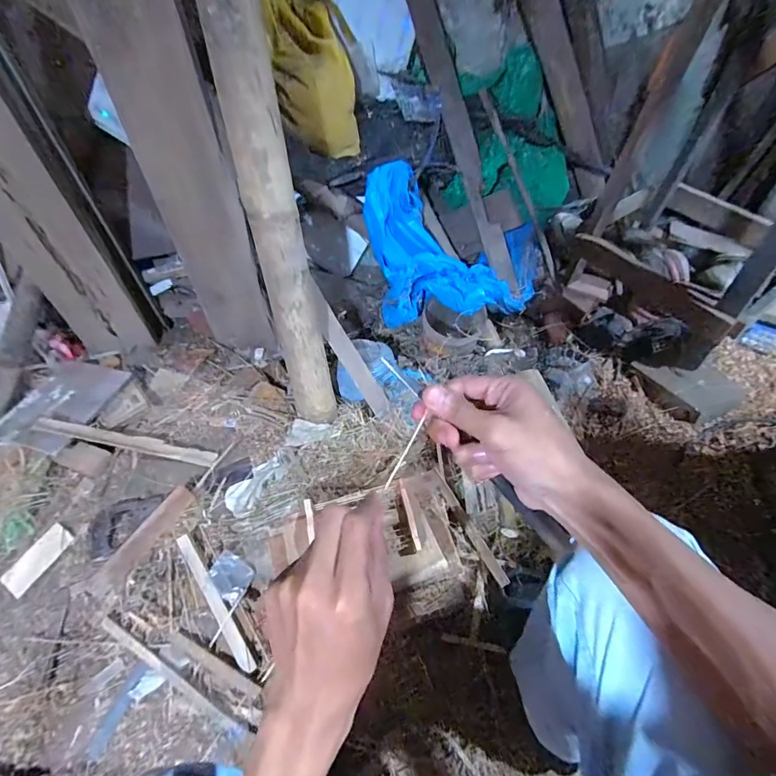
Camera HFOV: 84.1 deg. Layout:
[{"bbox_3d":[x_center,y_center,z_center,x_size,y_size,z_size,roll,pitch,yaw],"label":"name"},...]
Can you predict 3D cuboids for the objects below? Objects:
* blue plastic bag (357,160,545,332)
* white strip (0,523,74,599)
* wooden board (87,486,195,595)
[{"bbox_3d":[0.156,-0.314,0.963,0.402,0.336,0.133,-1,19,0],"label":"blue plastic bag"},{"bbox_3d":[-0.671,0.328,0.828,0.063,0.010,0.125,23,58,20],"label":"white strip"},{"bbox_3d":[-0.465,0.286,0.824,0.054,0.015,0.219,24,58,20],"label":"wooden board"}]

